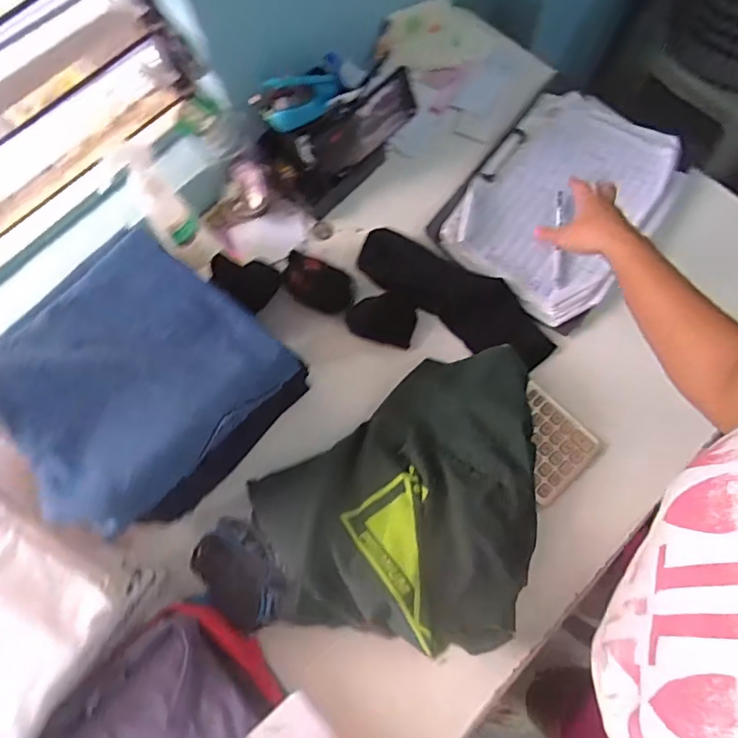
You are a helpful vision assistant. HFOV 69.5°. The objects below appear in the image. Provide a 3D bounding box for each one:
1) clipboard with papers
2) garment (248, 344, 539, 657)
[{"bbox_3d":[0.266,-0.238,0.722,0.237,0.028,0.334,35,78,10],"label":"clipboard with papers"},{"bbox_3d":[0.032,0.126,0.592,0.297,0.075,0.312,3,74,3],"label":"garment"}]

